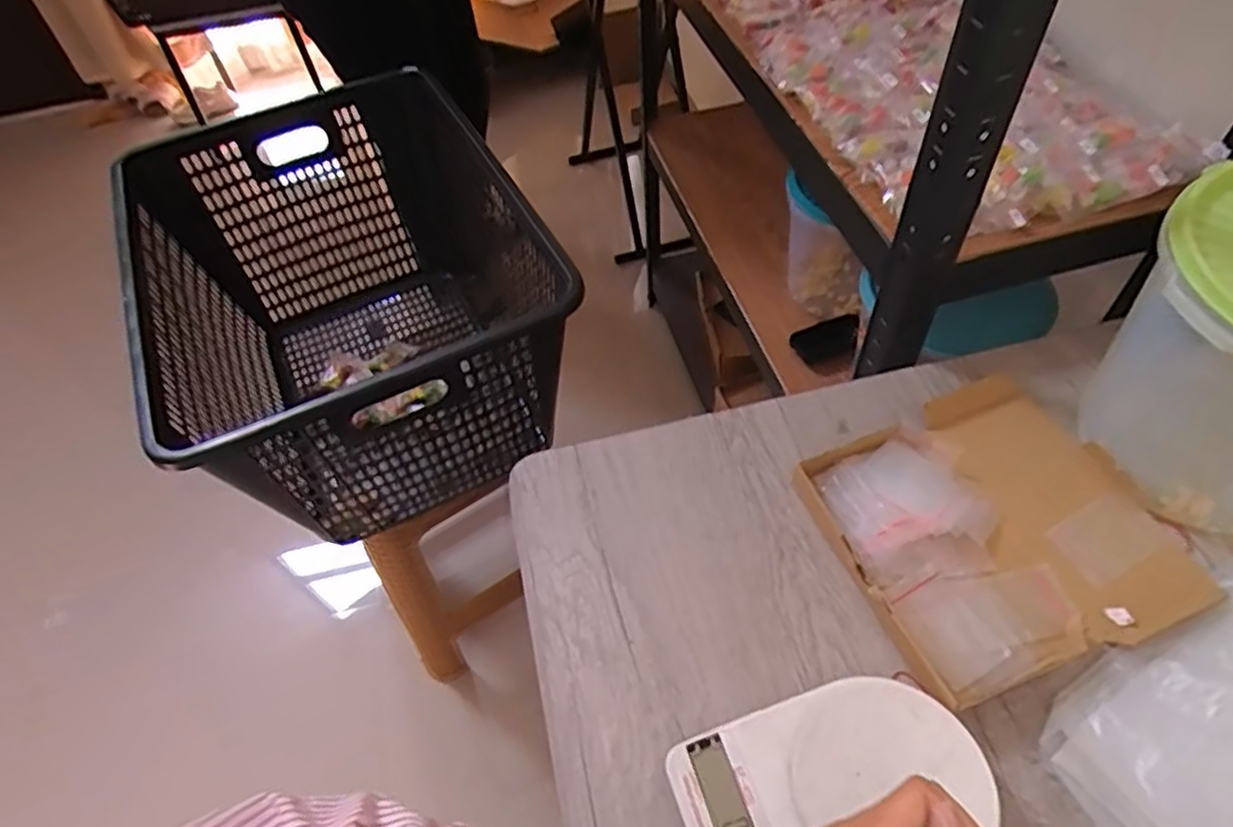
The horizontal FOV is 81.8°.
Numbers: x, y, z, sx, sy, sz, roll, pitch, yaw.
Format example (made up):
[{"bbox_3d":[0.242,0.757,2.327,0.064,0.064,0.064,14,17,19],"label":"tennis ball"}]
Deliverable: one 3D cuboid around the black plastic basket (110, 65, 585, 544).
[{"bbox_3d":[-0.319,-0.131,0.960,0.470,0.361,0.609,-23,54,-12],"label":"black plastic basket"}]

